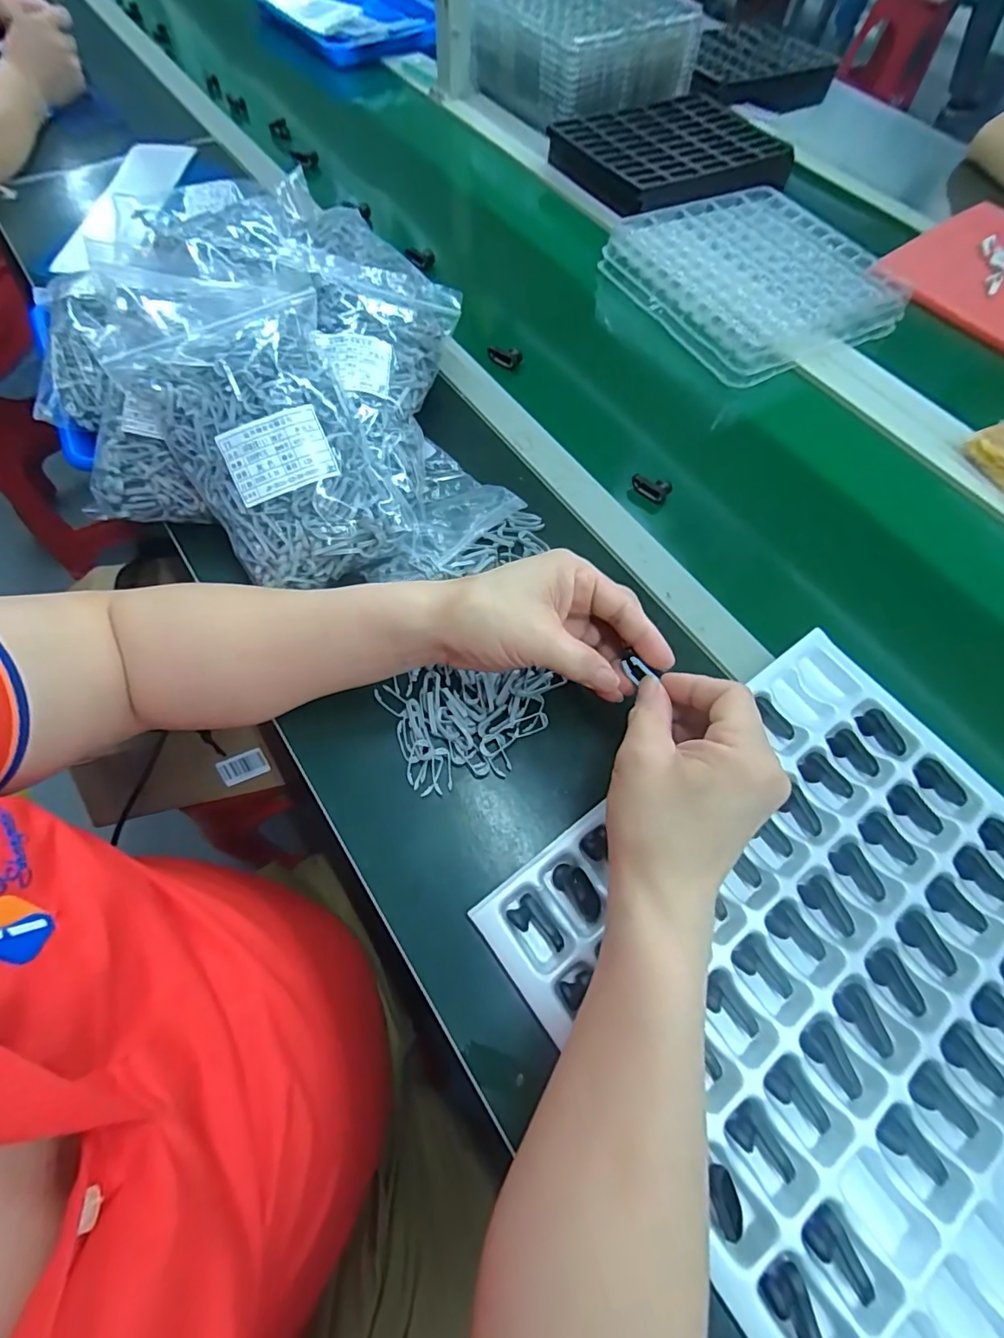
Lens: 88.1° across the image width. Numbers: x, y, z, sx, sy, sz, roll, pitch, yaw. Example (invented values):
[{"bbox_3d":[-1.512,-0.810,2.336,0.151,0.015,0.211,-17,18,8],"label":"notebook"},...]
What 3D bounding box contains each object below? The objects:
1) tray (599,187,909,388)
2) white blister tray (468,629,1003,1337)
[{"bbox_3d":[0.292,-0.461,0.607,0.249,0.035,0.270,-27,69,-15],"label":"tray"},{"bbox_3d":[0.251,0.228,0.282,0.327,0.018,0.460,-34,70,-15],"label":"white blister tray"}]

